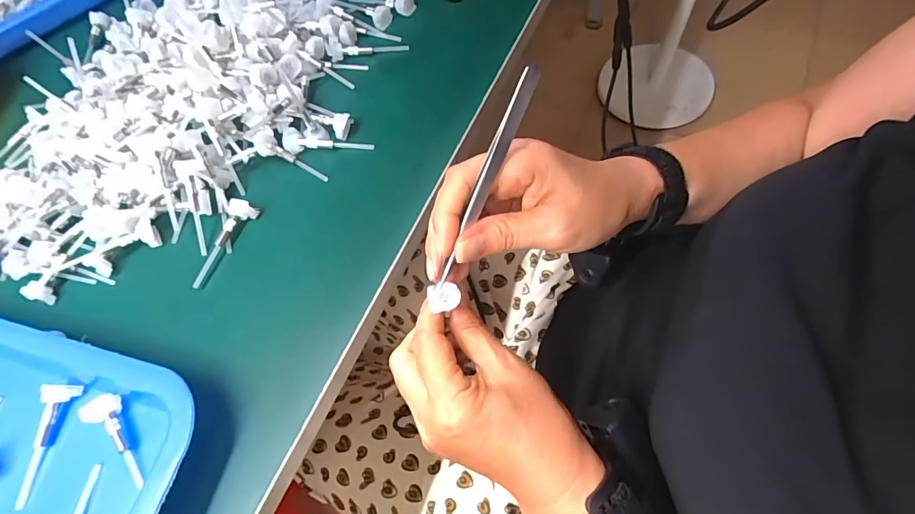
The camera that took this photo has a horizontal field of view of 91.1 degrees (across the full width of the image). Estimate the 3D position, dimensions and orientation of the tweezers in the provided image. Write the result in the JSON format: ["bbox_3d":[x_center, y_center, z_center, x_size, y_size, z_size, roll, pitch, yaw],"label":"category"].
[{"bbox_3d":[0.013,-0.036,0.233,0.006,0.011,0.122,29,112,14],"label":"tweezers"}]

